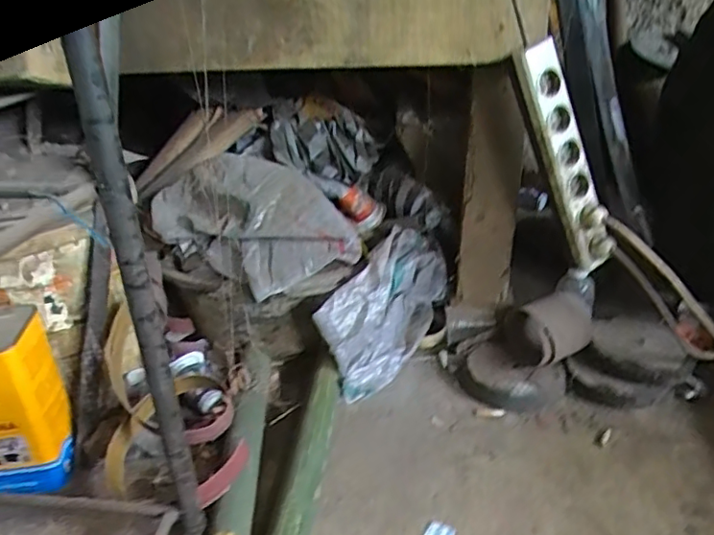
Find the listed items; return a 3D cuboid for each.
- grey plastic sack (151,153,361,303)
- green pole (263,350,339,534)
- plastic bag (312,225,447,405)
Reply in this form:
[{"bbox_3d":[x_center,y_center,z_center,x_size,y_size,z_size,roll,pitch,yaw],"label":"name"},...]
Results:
[{"bbox_3d":[-0.167,-0.077,0.921,0.192,0.139,0.320,-26,35,-37],"label":"grey plastic sack"},{"bbox_3d":[-0.070,0.267,0.760,0.058,0.054,0.448,0,28,6],"label":"green pole"},{"bbox_3d":[0.054,0.067,0.975,0.074,0.193,0.276,17,34,33],"label":"plastic bag"}]

